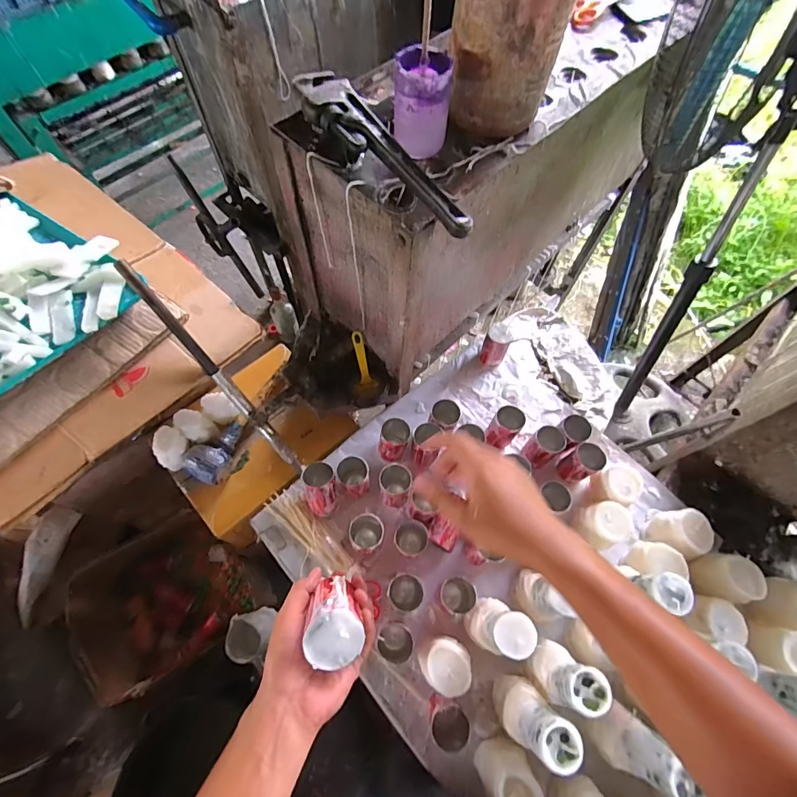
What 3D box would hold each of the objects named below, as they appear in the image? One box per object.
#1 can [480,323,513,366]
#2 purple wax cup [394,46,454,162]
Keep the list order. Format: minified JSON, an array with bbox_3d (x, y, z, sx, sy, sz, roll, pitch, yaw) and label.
[{"bbox_3d":[0.200,-0.108,0.845,0.050,0.087,0.056,18,67,8],"label":"can"},{"bbox_3d":[0.029,-0.360,0.502,0.066,0.097,0.060,4,66,1],"label":"purple wax cup"}]

